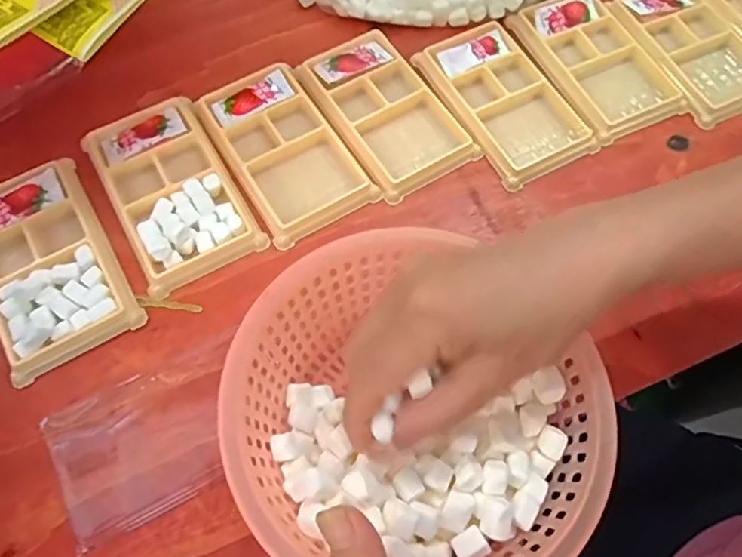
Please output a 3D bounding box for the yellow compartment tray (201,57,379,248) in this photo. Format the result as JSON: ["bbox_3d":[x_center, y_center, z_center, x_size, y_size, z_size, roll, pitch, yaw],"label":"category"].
[{"bbox_3d":[-0.061,-0.091,0.390,0.078,0.017,0.133,-30,73,-13],"label":"yellow compartment tray"}]

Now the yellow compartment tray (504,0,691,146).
[{"bbox_3d":[0.176,-0.171,0.425,0.080,0.010,0.132,-26,73,-12],"label":"yellow compartment tray"}]

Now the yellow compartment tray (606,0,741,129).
[{"bbox_3d":[0.257,-0.187,0.434,0.082,0.010,0.137,-26,73,-12],"label":"yellow compartment tray"}]

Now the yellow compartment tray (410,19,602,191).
[{"bbox_3d":[0.099,-0.136,0.411,0.081,0.010,0.136,-27,73,-12],"label":"yellow compartment tray"}]

